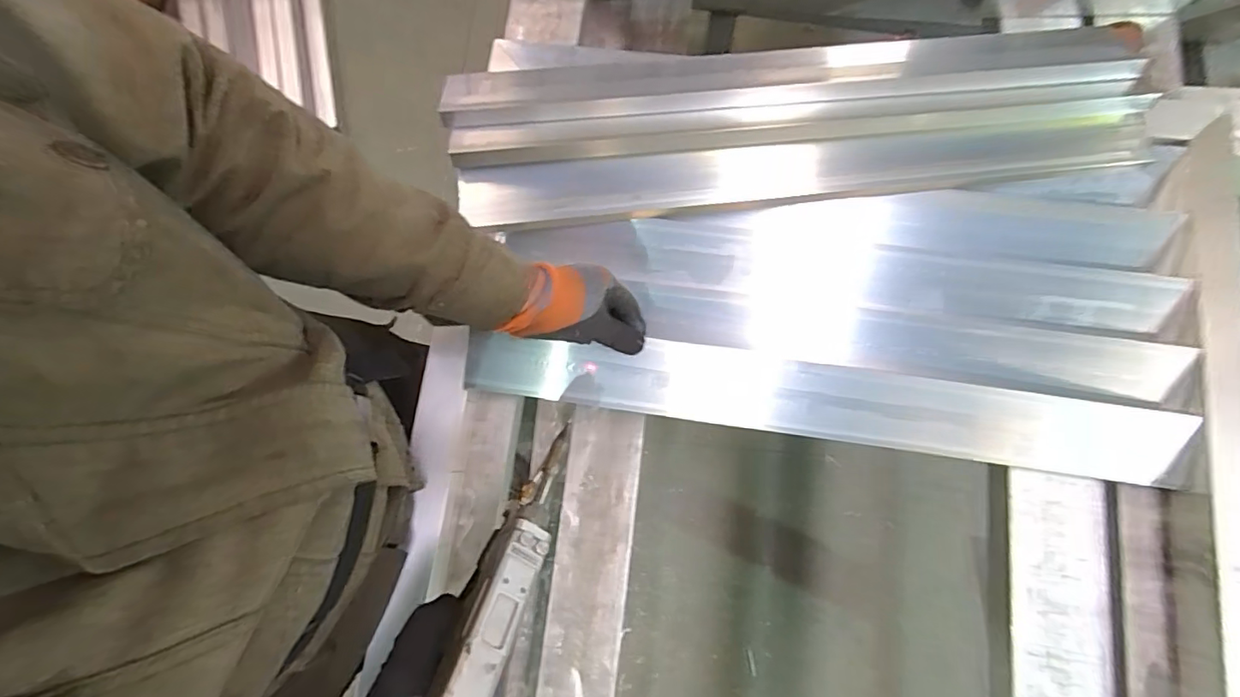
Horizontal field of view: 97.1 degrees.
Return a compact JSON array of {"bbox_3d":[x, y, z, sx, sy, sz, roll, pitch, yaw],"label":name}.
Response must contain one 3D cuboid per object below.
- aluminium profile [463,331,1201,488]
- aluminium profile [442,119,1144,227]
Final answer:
[{"bbox_3d":[0.212,0.056,0.564,0.730,0.015,0.078,8,95,0],"label":"aluminium profile"},{"bbox_3d":[0.190,-0.198,0.608,0.737,0.025,0.069,-5,78,1],"label":"aluminium profile"}]

